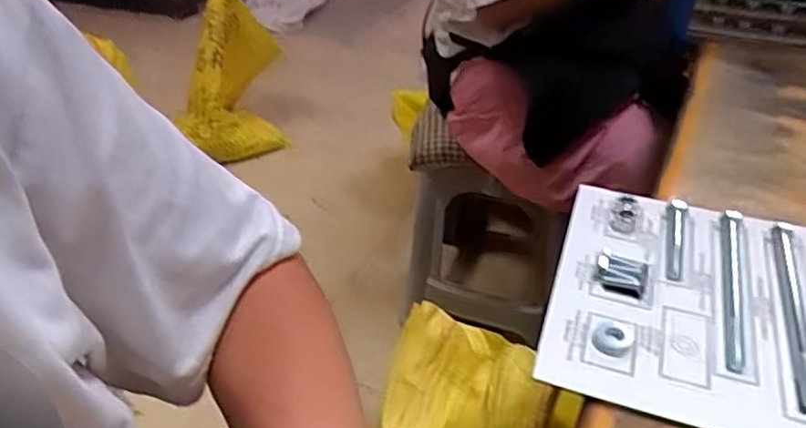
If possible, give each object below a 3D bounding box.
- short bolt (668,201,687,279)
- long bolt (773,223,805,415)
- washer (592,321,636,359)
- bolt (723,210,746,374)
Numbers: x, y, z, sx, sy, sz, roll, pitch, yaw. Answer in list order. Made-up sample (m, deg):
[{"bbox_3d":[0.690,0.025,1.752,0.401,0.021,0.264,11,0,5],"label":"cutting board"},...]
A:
[{"bbox_3d":[0.219,0.019,0.503,0.012,0.009,0.094,9,38,17],"label":"short bolt"},{"bbox_3d":[0.276,0.065,0.442,0.014,0.007,0.184,10,38,18],"label":"long bolt"},{"bbox_3d":[0.141,0.083,0.421,0.025,0.006,0.029,18,41,27],"label":"washer"},{"bbox_3d":[0.242,0.050,0.458,0.013,0.010,0.165,10,39,19],"label":"bolt"}]

